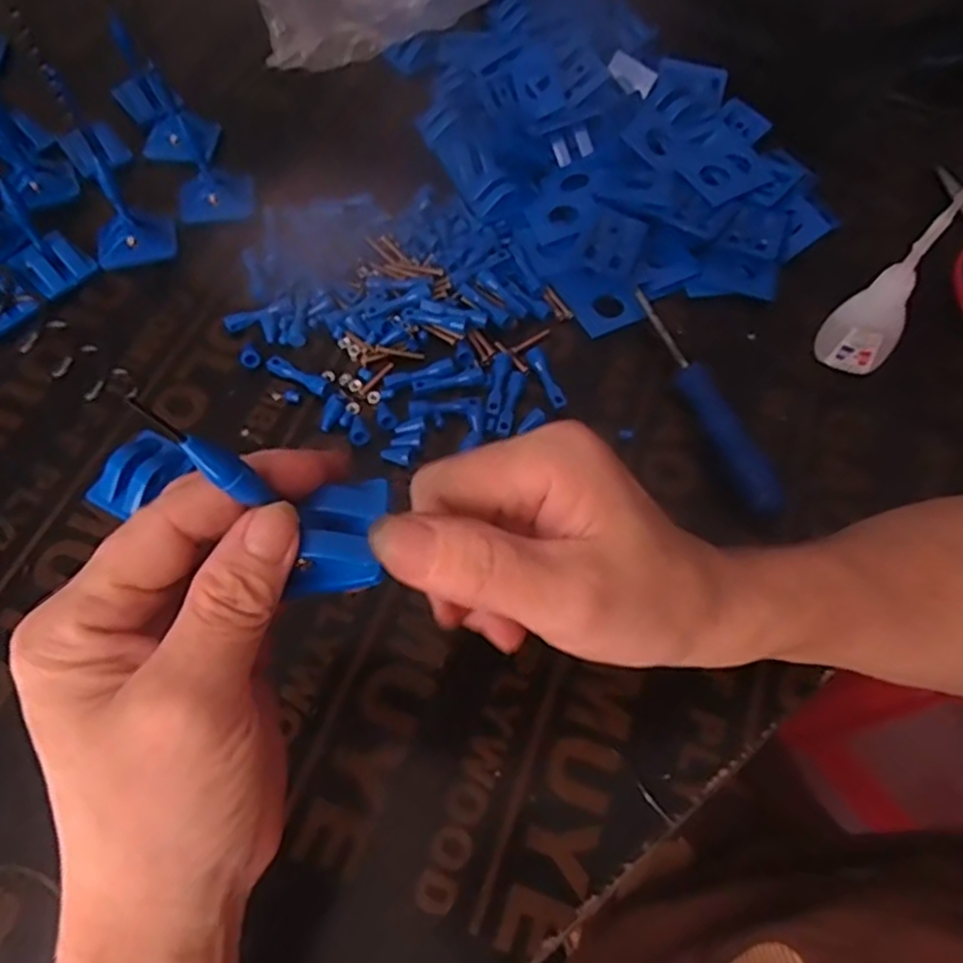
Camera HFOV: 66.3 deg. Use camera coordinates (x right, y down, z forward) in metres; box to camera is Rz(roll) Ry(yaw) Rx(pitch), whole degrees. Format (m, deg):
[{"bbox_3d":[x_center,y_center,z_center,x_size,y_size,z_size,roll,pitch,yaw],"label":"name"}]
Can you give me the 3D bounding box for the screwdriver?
[{"bbox_3d":[0.111,-0.046,0.377,0.020,0.018,0.144,-20,64,-11],"label":"screwdriver"}]

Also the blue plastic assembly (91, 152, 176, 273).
[{"bbox_3d":[-0.199,-0.149,0.410,0.043,0.049,0.027,-20,64,-11],"label":"blue plastic assembly"}]

